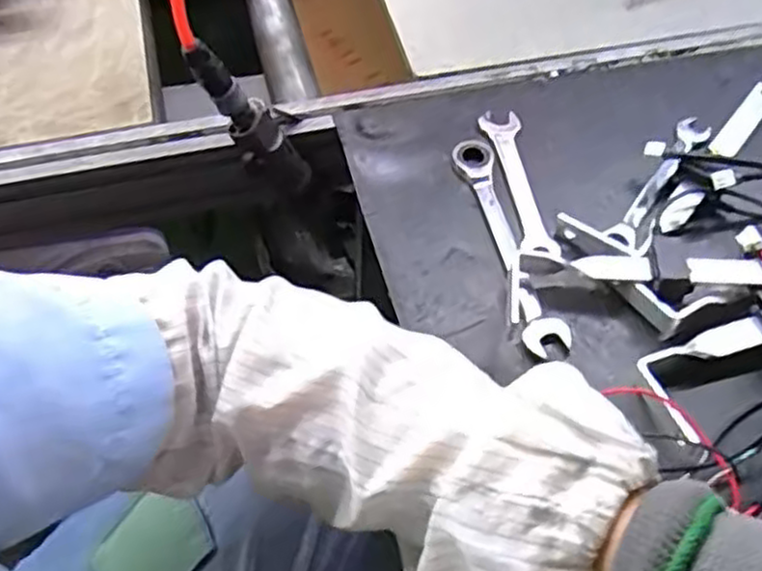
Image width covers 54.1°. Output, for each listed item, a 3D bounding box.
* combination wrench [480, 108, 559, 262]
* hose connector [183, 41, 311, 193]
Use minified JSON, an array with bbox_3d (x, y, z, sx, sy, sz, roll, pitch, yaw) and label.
[{"bbox_3d":[0.111,-0.086,0.605,0.031,0.005,0.149,-7,56,-4],"label":"combination wrench"},{"bbox_3d":[-0.105,-0.128,0.605,0.032,0.167,0.033,-21,56,13],"label":"hose connector"}]

